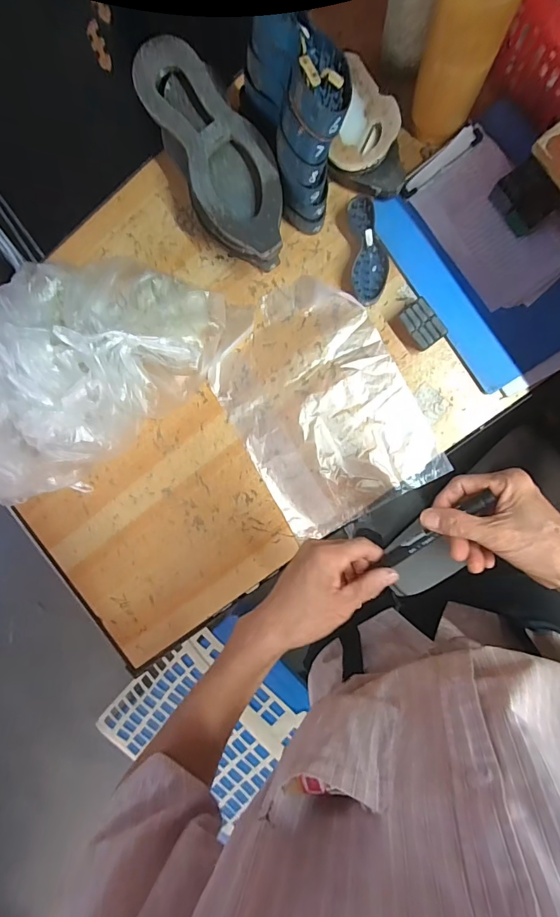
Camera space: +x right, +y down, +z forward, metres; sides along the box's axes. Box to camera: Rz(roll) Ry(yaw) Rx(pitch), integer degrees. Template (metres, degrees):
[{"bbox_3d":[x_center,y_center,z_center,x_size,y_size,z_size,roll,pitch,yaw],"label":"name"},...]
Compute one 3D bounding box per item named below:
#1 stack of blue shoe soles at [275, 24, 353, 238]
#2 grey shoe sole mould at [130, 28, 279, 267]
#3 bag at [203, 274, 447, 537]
[{"bbox_3d":[0.037,-0.364,0.489,0.082,0.193,0.104,2,96,7],"label":"stack of blue shoe soles"},{"bbox_3d":[-0.080,-0.388,0.560,0.115,0.099,0.283,-30,91,9],"label":"grey shoe sole mould"},{"bbox_3d":[0.058,-0.076,0.624,0.250,0.012,0.339,-29,91,9],"label":"bag"}]

